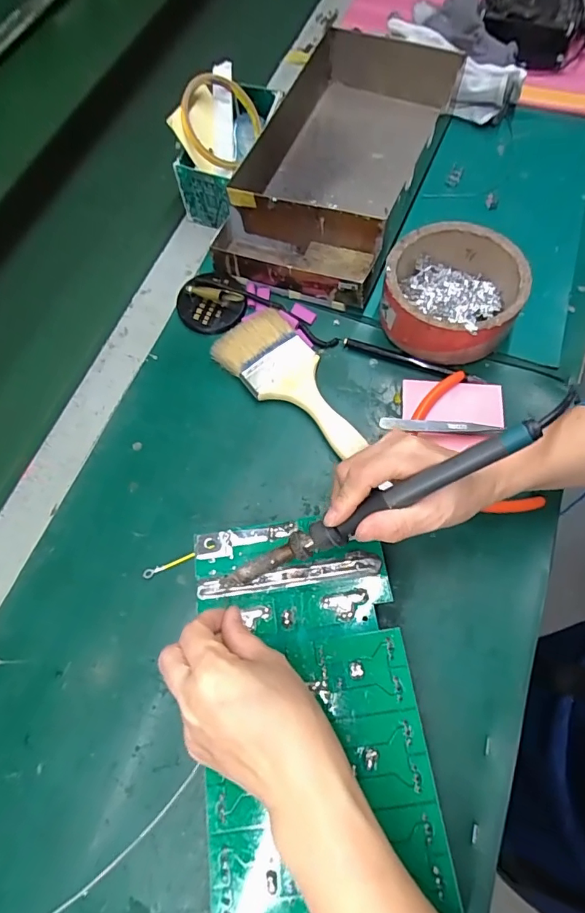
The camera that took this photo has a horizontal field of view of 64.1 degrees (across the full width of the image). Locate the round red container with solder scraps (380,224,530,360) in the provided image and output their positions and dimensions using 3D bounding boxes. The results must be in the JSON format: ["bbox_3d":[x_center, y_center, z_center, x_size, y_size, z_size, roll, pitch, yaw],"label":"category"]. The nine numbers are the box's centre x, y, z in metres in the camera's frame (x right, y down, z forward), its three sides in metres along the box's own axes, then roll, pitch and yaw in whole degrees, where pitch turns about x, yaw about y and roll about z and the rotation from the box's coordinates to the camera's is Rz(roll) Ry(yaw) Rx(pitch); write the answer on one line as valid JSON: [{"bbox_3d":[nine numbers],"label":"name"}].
[{"bbox_3d":[0.145,-0.148,0.432,0.119,0.058,0.117,-1,67,3],"label":"round red container with solder scraps"}]

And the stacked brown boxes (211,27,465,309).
[{"bbox_3d":[0.048,-0.316,0.502,0.175,0.069,0.327,19,69,11],"label":"stacked brown boxes"}]

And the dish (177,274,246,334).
[{"bbox_3d":[-0.082,-0.156,0.466,0.062,0.022,0.064,-1,67,3],"label":"dish"}]

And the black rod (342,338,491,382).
[{"bbox_3d":[0.112,-0.089,0.435,0.131,0.007,0.010,21,70,12],"label":"black rod"}]

